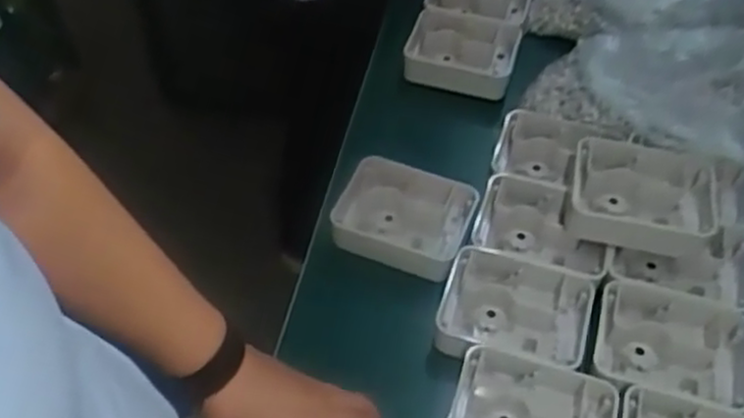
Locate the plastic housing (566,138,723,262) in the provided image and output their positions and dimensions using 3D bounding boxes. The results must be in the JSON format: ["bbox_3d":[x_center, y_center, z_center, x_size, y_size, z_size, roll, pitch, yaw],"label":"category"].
[{"bbox_3d":[0.252,-0.007,0.694,0.132,0.045,0.101,12,53,9],"label":"plastic housing"}]

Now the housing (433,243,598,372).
[{"bbox_3d":[0.130,0.089,0.666,0.130,0.034,0.106,12,53,8],"label":"housing"}]

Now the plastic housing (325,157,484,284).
[{"bbox_3d":[0.032,0.009,0.744,0.131,0.047,0.099,16,54,12],"label":"plastic housing"}]

